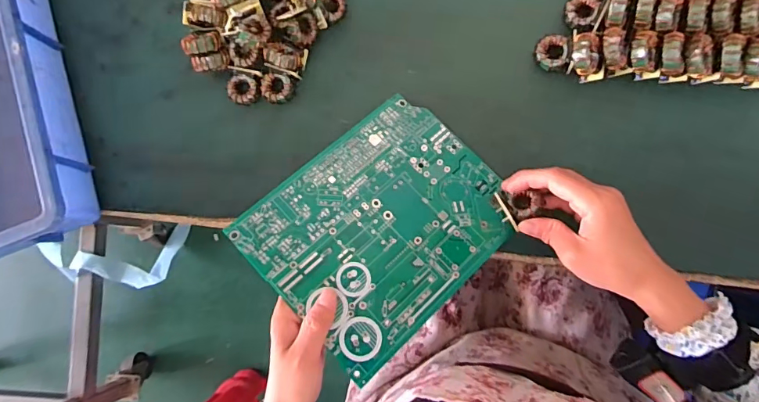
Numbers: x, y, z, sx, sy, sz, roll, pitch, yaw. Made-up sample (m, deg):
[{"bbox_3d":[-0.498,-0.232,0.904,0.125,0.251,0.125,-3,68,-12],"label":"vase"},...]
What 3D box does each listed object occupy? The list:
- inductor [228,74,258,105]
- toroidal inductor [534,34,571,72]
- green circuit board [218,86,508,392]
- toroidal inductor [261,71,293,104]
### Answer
[{"bbox_3d":[-0.143,-0.116,0.467,0.030,0.019,0.030,-1,83,7],"label":"inductor"},{"bbox_3d":[0.168,-0.144,0.429,0.031,0.015,0.032,-1,83,7],"label":"toroidal inductor"},{"bbox_3d":[0.006,0.019,0.403,0.220,0.004,0.174,-41,80,-17],"label":"green circuit board"},{"bbox_3d":[-0.107,-0.117,0.462,0.032,0.018,0.029,9,85,8],"label":"toroidal inductor"}]

